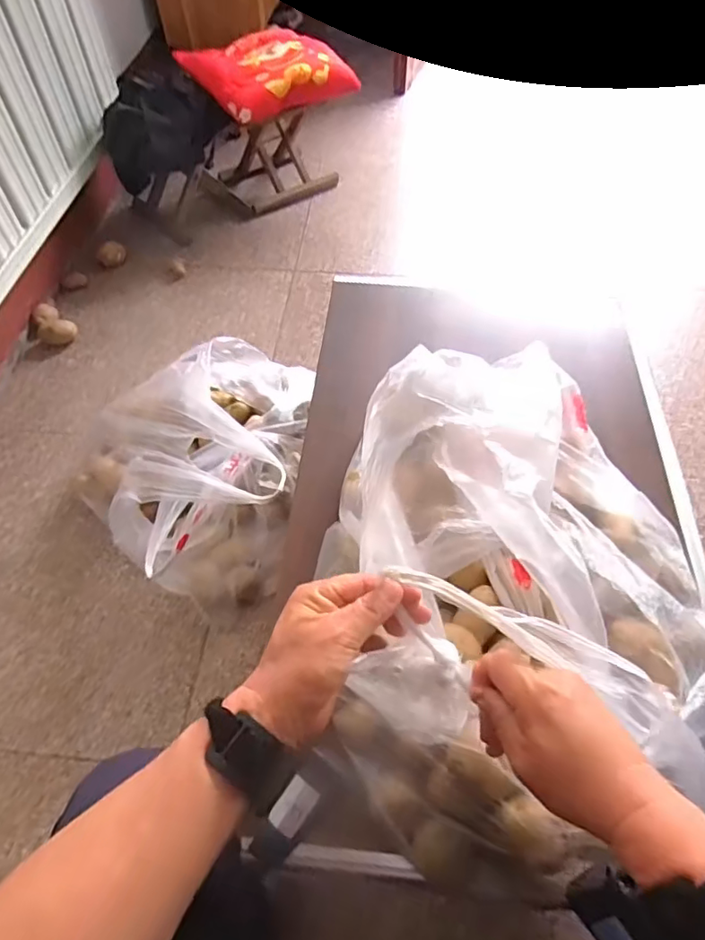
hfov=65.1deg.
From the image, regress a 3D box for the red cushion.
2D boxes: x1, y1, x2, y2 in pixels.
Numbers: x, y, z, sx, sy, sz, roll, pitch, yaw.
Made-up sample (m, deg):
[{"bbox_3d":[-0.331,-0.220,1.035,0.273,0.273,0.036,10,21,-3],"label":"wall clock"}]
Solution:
[{"bbox_3d":[-0.211,-1.017,1.404,0.368,0.100,0.317,-35,62,-21],"label":"red cushion"}]

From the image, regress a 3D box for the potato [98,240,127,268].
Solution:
[{"bbox_3d":[-0.610,-0.547,1.400,0.066,0.051,0.043,-19,59,-13],"label":"potato"}]

